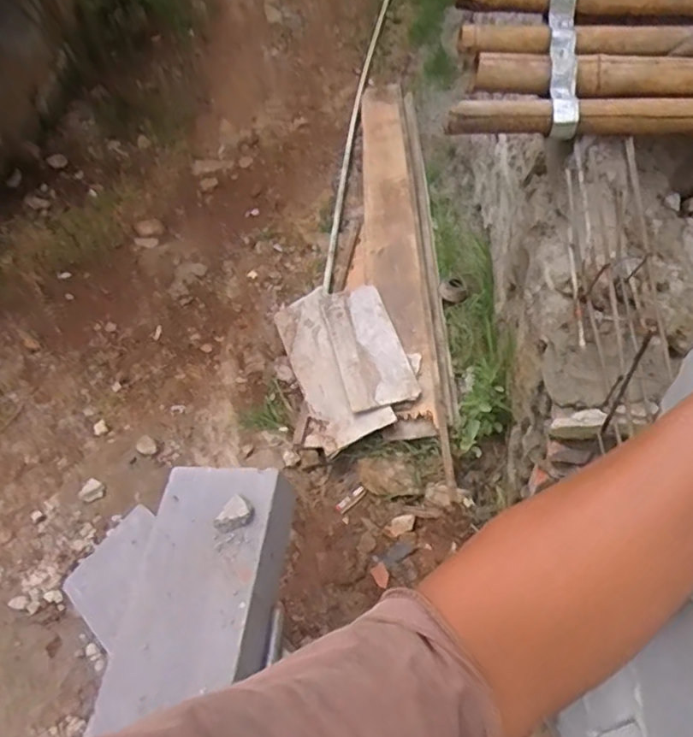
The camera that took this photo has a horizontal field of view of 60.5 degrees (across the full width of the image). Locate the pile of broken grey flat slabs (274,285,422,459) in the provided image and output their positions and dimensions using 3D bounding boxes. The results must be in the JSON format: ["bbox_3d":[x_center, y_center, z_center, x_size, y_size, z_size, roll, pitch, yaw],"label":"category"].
[{"bbox_3d":[-0.014,-0.043,1.714,0.334,0.070,0.636,-22,42,3],"label":"pile of broken grey flat slabs"}]

